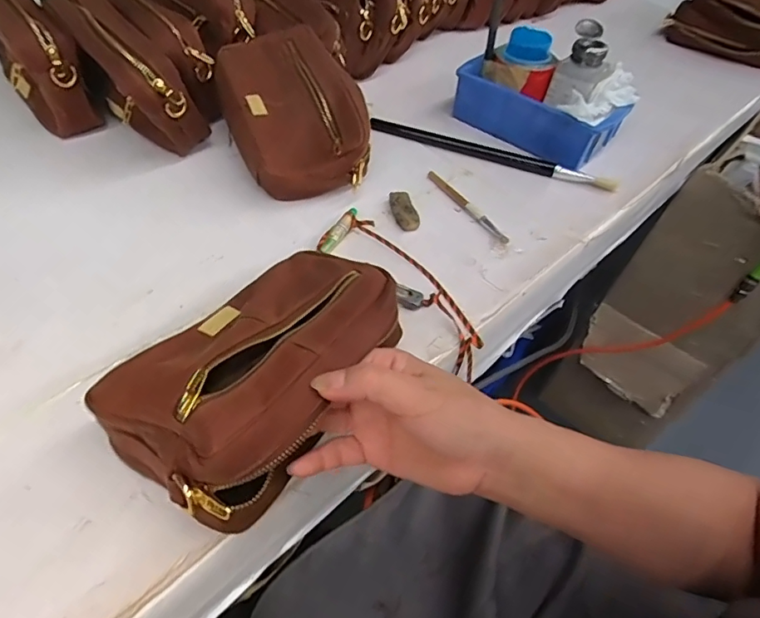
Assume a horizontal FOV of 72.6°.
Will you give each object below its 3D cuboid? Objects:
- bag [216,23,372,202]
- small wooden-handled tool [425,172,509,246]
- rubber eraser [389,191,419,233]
[{"bbox_3d":[-0.089,-0.205,0.546,0.133,0.047,0.199,-22,71,-10],"label":"bag"},{"bbox_3d":[0.091,-0.110,0.542,0.011,0.006,0.125,-23,55,-25],"label":"small wooden-handled tool"},{"bbox_3d":[0.025,-0.100,0.524,0.021,0.013,0.051,-8,50,-14],"label":"rubber eraser"}]

